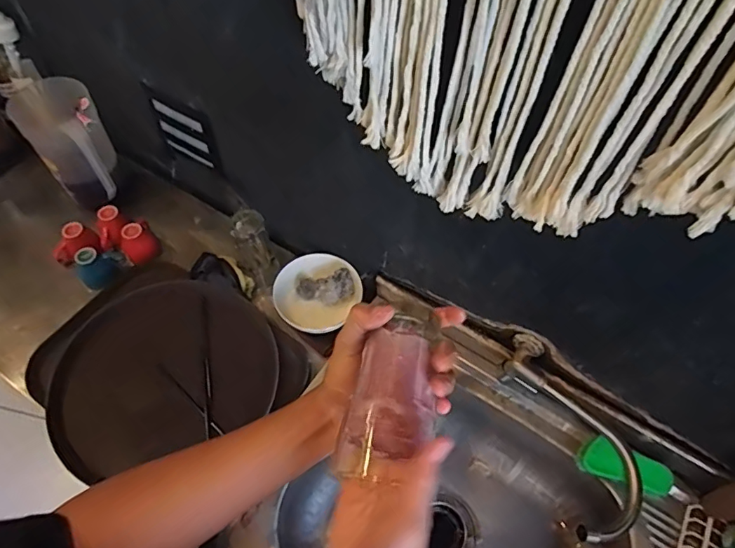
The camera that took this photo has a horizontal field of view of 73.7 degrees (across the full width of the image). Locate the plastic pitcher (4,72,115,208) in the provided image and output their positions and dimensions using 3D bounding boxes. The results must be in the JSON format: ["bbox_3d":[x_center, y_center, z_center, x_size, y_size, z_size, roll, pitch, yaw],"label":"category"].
[{"bbox_3d":[-0.544,-0.241,0.905,0.121,0.197,0.136,-33,64,-21],"label":"plastic pitcher"}]

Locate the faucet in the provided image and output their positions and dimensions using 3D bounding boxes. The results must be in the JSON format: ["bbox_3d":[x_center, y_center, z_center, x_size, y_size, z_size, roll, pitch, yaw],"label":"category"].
[{"bbox_3d":[0.275,0.222,0.700,0.132,0.059,0.280,-24,73,-17],"label":"faucet"}]

